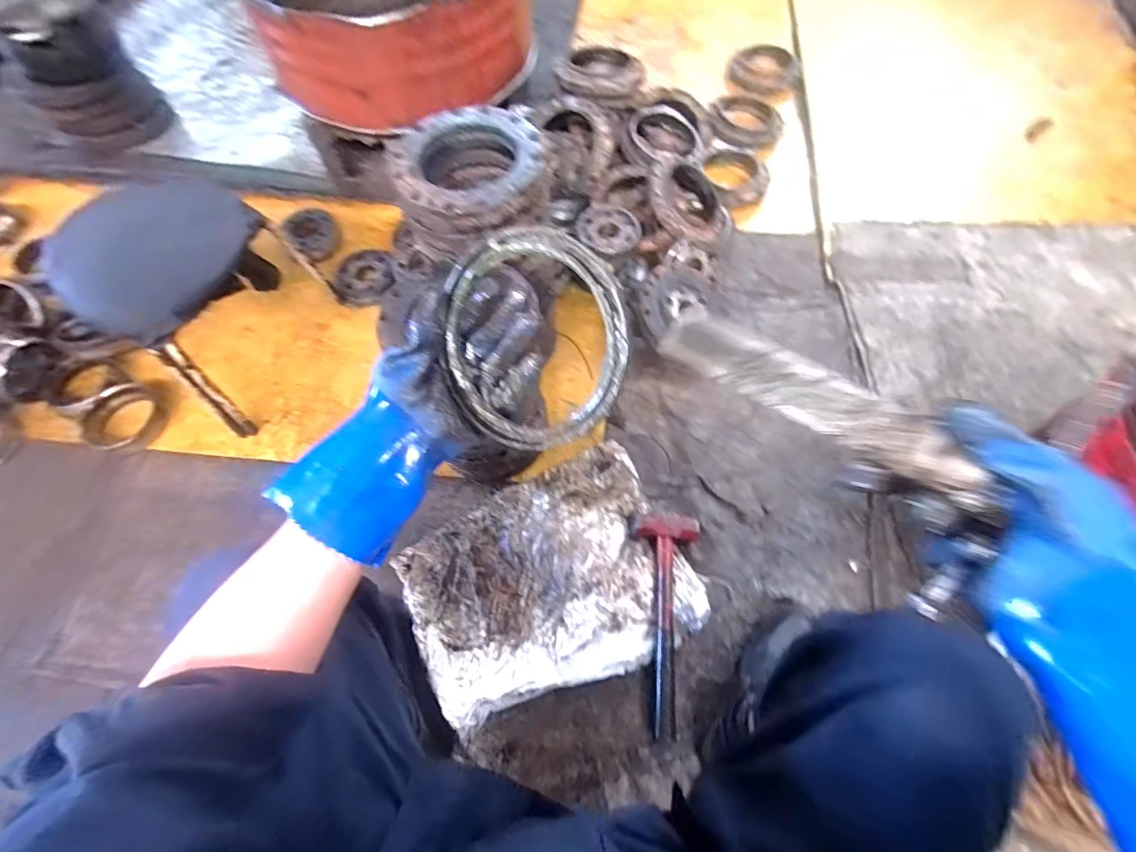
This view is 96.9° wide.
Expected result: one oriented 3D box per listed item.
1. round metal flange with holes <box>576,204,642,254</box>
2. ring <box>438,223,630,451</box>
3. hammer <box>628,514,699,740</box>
[{"bbox_3d":[0.079,-0.391,1.005,0.126,0.025,0.110,39,70,18],"label":"round metal flange with holes"},{"bbox_3d":[-0.026,-0.060,0.371,0.143,0.012,0.160,10,106,23],"label":"ring"},{"bbox_3d":[0.151,0.295,0.775,0.108,0.039,0.320,3,64,2],"label":"hammer"}]

